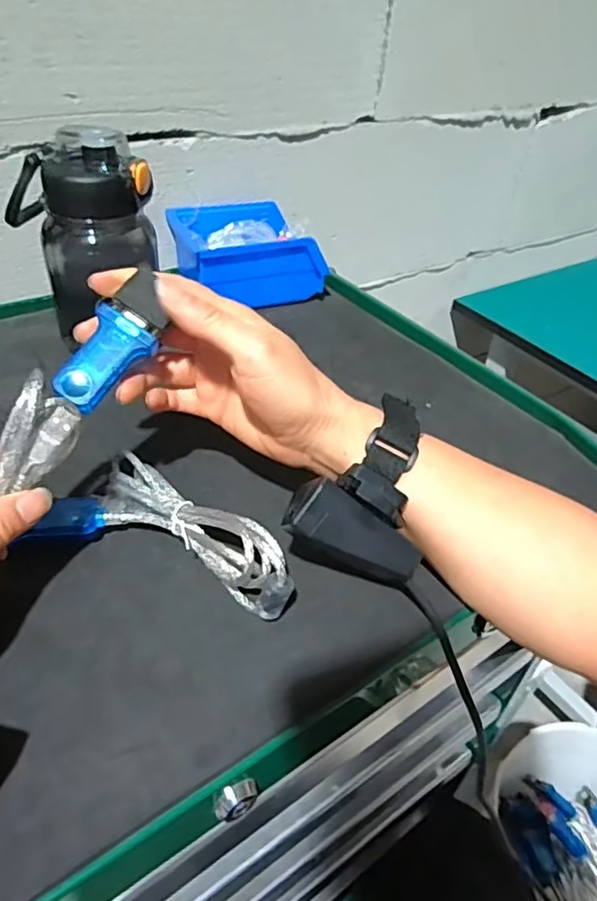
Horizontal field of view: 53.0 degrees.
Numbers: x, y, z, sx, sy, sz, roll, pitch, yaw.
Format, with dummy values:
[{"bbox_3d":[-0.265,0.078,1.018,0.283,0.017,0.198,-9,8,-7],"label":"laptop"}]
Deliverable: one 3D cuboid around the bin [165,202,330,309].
[{"bbox_3d":[-0.053,-0.196,0.602,0.134,0.063,0.105,-12,43,-19],"label":"bin"}]

